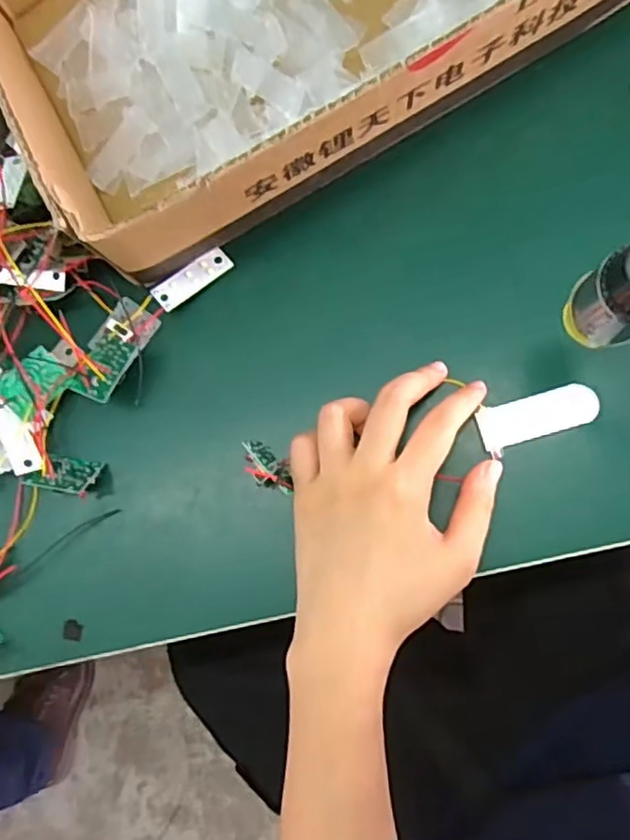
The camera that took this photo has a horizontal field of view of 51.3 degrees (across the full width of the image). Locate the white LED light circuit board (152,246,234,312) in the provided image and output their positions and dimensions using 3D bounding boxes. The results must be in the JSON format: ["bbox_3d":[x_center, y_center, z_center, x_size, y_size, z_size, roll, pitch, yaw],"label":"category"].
[{"bbox_3d":[-0.067,-0.078,0.362,0.047,0.004,0.015,-36,81,-10],"label":"white LED light circuit board"}]

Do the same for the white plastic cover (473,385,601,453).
[{"bbox_3d":[0.110,-0.002,0.324,0.057,0.005,0.021,-17,83,4],"label":"white plastic cover"}]

